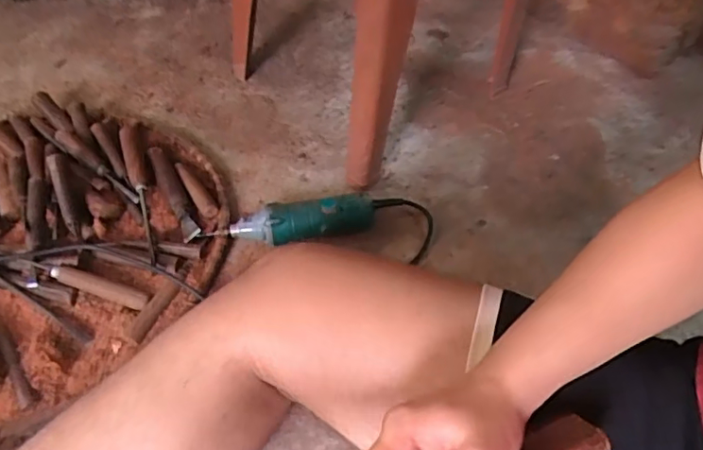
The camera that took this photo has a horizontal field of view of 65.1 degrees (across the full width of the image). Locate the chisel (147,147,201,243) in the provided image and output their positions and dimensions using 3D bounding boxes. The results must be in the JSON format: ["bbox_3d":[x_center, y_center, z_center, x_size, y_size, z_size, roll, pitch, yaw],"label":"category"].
[{"bbox_3d":[-0.240,-0.044,0.742,0.024,0.018,0.154,-22,67,-22],"label":"chisel"}]

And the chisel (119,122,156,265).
[{"bbox_3d":[-0.285,-0.053,0.743,0.027,0.030,0.238,-13,66,-15],"label":"chisel"}]

